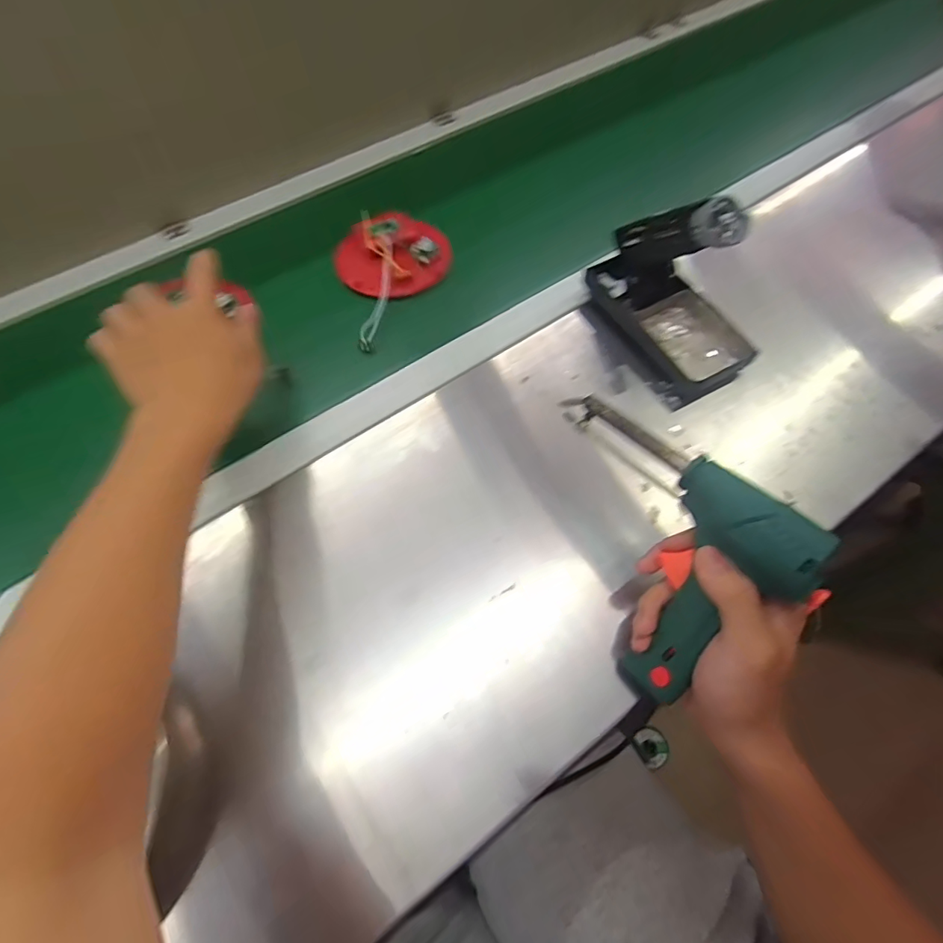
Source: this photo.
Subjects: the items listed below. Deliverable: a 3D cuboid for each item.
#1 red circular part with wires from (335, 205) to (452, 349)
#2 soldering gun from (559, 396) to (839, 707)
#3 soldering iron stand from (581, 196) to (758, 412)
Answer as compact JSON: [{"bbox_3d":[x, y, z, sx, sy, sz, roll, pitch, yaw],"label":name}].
[{"bbox_3d":[-0.096,-0.215,0.517,0.095,0.046,0.162,31,67,17],"label":"red circular part with wires"},{"bbox_3d":[0.146,0.037,0.318,0.045,0.127,0.203,4,71,-42],"label":"soldering gun"},{"bbox_3d":[0.186,-0.169,0.440,0.080,0.131,0.169,-27,64,-12],"label":"soldering iron stand"}]

